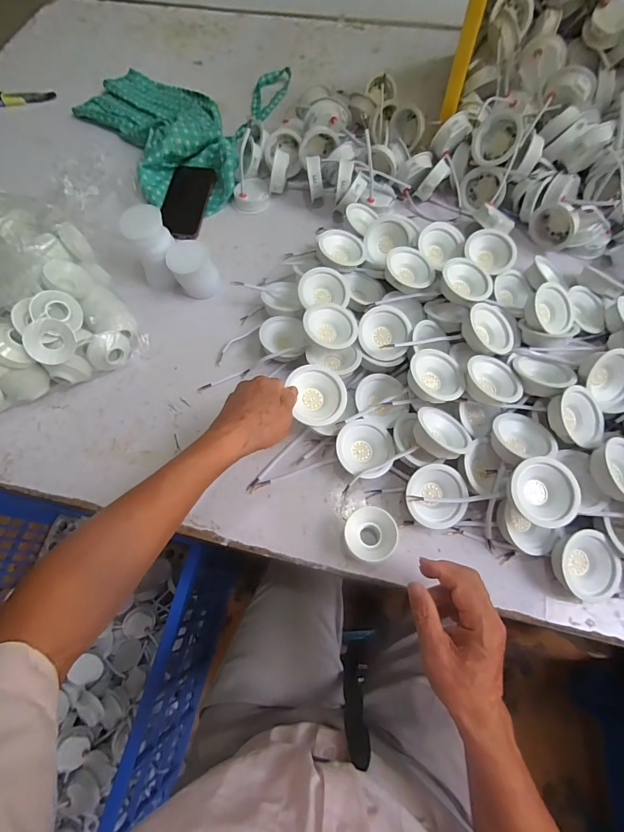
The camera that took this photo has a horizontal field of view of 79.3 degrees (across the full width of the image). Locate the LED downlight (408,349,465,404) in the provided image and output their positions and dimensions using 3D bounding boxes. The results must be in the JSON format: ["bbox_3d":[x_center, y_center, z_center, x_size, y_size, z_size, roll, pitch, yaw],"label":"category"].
[{"bbox_3d":[0.152,-0.049,0.464,0.070,0.024,0.070,6,71,-17],"label":"LED downlight"}]

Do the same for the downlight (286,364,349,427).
[{"bbox_3d":[0.006,-0.023,0.443,0.059,0.029,0.068,-12,85,-10],"label":"downlight"}]

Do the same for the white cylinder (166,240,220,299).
[{"bbox_3d":[-0.182,-0.229,0.580,0.066,0.063,0.061,-30,69,-10],"label":"white cylinder"}]

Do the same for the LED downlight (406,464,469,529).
[{"bbox_3d":[0.145,0.096,0.445,0.069,0.034,0.069,-1,67,2],"label":"LED downlight"}]

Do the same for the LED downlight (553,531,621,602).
[{"bbox_3d":[0.295,0.161,0.406,0.068,0.038,0.068,-1,67,2],"label":"LED downlight"}]

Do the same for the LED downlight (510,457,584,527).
[{"bbox_3d":[0.246,0.084,0.408,0.070,0.036,0.067,-1,67,1],"label":"LED downlight"}]

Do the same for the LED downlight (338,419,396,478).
[{"bbox_3d":[0.066,0.042,0.466,0.069,0.041,0.071,-1,67,2],"label":"LED downlight"}]

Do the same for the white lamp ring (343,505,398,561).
[{"bbox_3d":[0.065,0.134,0.426,0.055,0.038,0.056,-1,67,2],"label":"white lamp ring"}]

